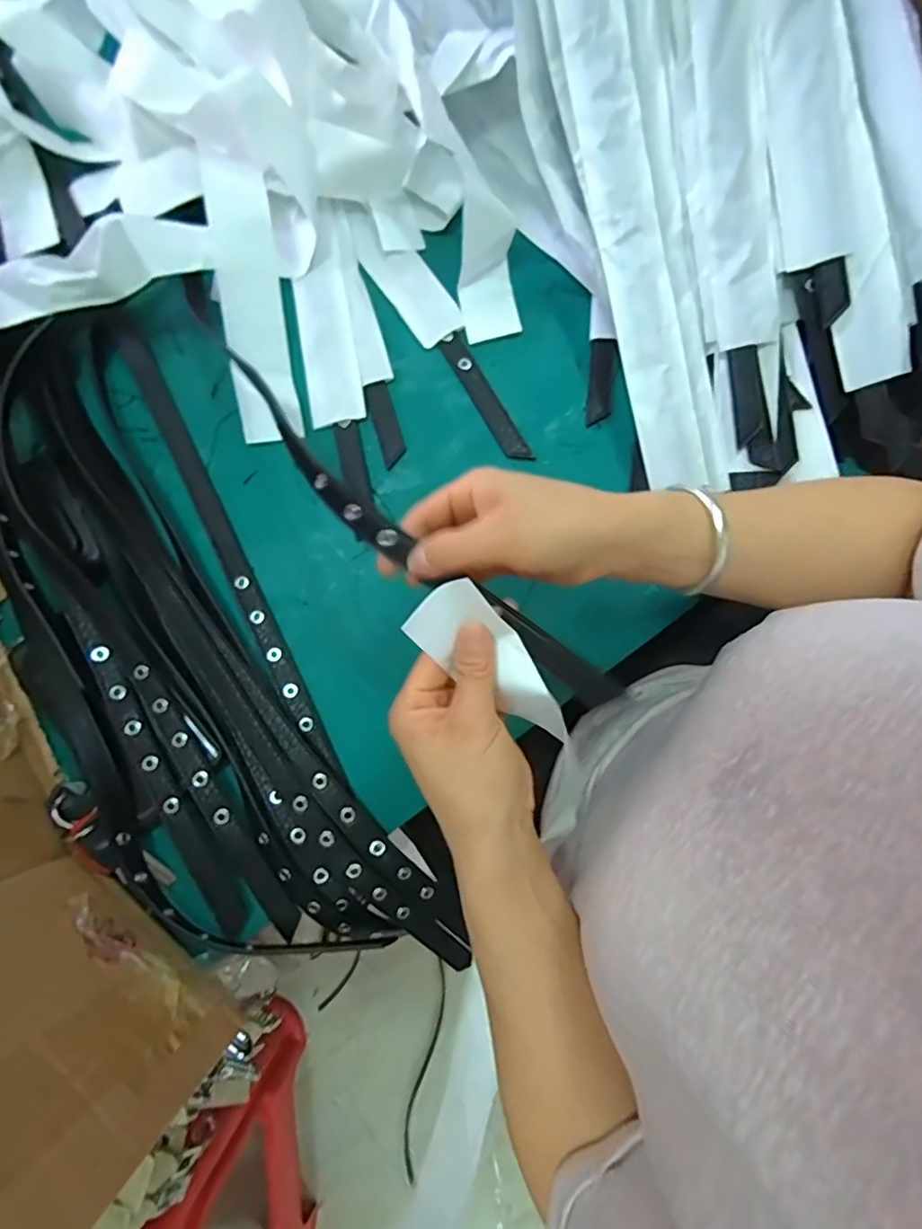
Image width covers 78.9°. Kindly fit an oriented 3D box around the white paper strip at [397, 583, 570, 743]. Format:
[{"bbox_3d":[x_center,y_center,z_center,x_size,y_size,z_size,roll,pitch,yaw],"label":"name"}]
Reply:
[{"bbox_3d":[0.020,0.028,0.298,0.109,0.023,0.038,44,81,-18],"label":"white paper strip"}]

